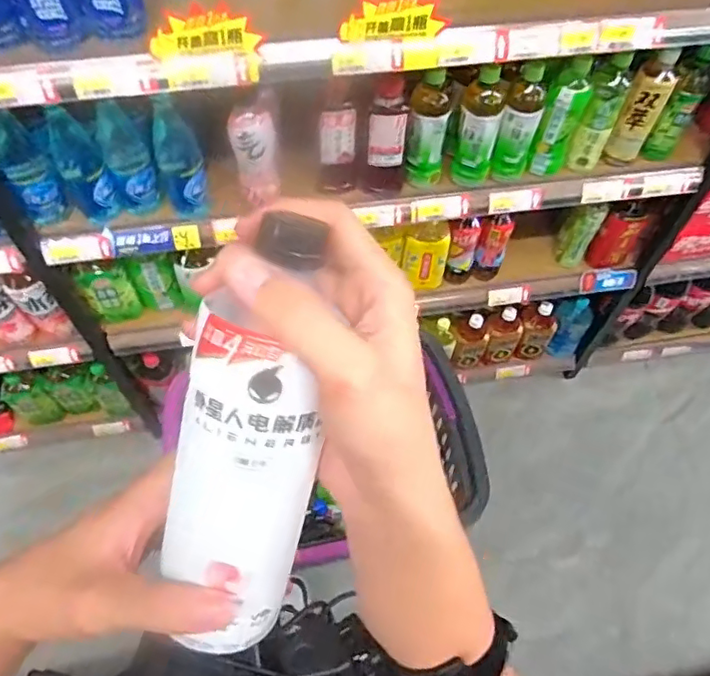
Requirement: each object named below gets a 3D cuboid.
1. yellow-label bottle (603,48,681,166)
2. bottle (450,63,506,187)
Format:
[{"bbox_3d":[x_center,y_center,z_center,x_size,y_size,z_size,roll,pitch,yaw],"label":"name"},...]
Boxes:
[{"bbox_3d":[0.478,-0.377,0.974,0.061,0.197,0.055,30,62,16],"label":"yellow-label bottle"},{"bbox_3d":[0.200,-0.336,0.944,0.063,0.181,0.062,10,58,5],"label":"bottle"}]

